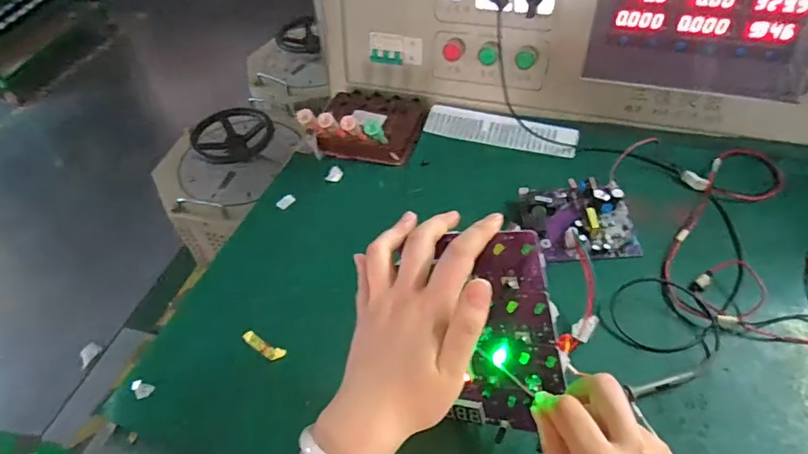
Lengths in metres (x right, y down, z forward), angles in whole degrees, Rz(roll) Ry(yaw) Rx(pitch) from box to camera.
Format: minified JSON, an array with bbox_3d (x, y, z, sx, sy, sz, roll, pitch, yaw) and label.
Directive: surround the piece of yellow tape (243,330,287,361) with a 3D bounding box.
[{"bbox_3d":[-0.150,0.127,0.524,0.049,0.010,0.015,22,54,22],"label":"piece of yellow tape"}]

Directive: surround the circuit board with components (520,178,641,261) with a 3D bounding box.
[{"bbox_3d":[0.204,-0.013,0.578,0.124,0.041,0.097,-1,49,4],"label":"circuit board with components"}]

